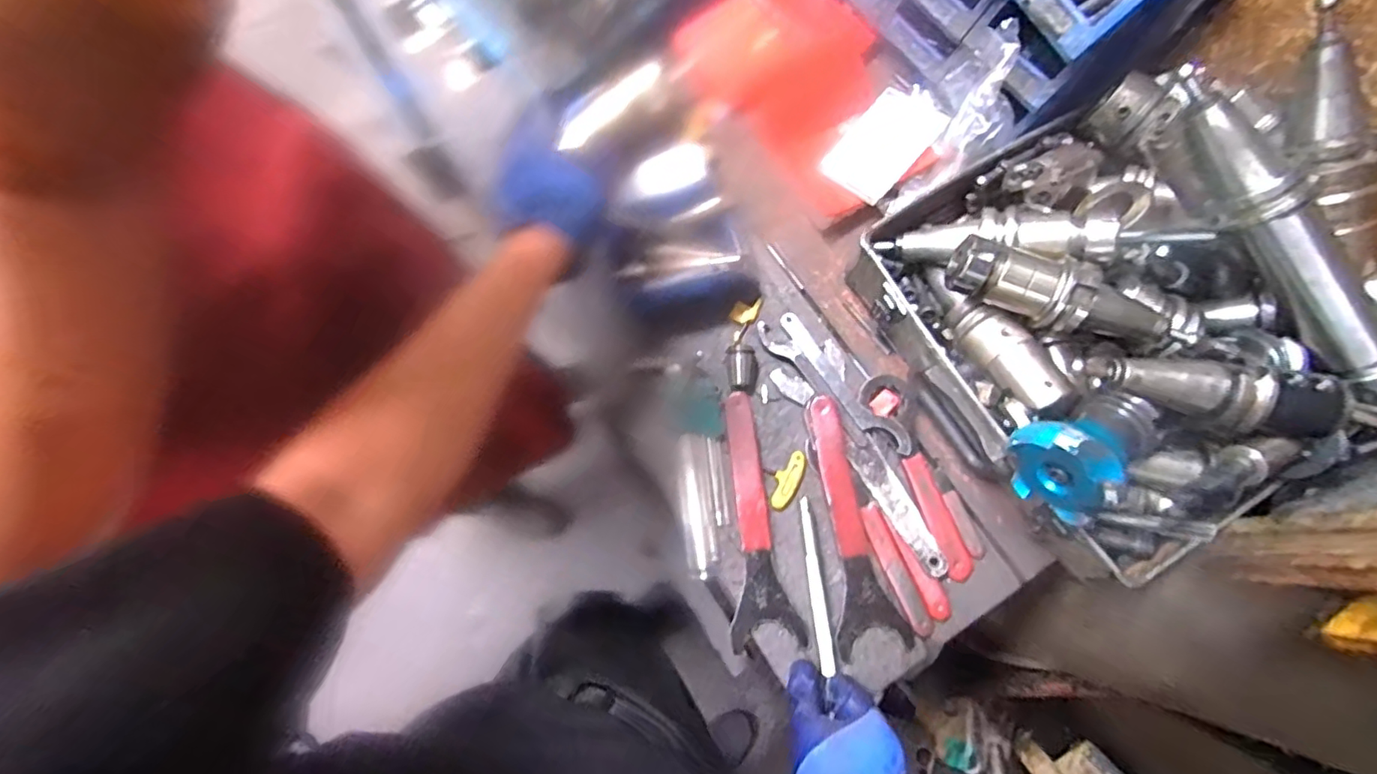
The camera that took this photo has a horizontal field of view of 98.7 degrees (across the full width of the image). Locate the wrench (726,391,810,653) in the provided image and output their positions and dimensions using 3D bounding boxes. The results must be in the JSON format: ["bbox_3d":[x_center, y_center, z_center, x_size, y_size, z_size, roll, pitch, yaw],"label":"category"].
[{"bbox_3d":[0.063,0.124,0.572,0.064,0.015,0.235,-6,75,0],"label":"wrench"}]

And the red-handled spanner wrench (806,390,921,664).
[{"bbox_3d":[0.148,0.130,0.566,0.070,0.019,0.239,-14,76,-2],"label":"red-handled spanner wrench"}]

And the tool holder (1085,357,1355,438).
[{"bbox_3d":[0.398,0.007,0.449,0.182,0.048,0.050,8,76,4],"label":"tool holder"}]

